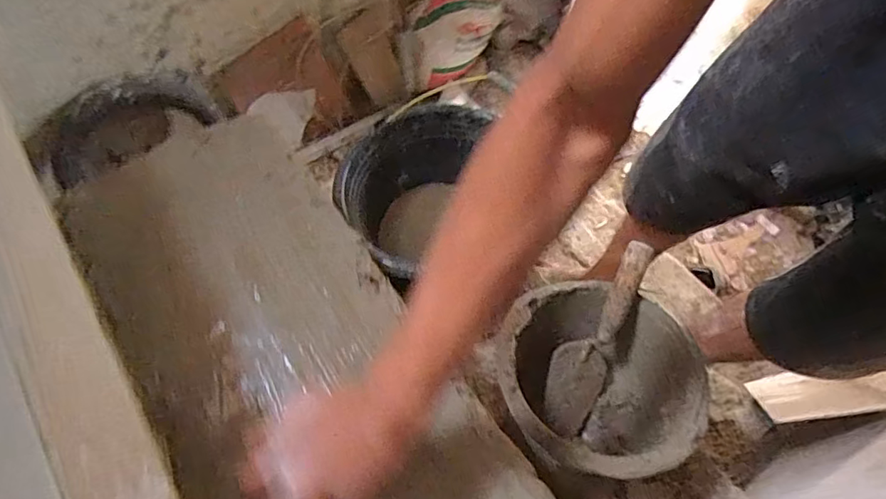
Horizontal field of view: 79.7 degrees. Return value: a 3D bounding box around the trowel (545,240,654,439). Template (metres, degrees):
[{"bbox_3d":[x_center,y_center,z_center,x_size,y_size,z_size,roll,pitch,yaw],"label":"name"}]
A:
[{"bbox_3d":[0.209,0.117,0.726,0.076,0.066,0.284,24,106,12],"label":"trowel"}]

